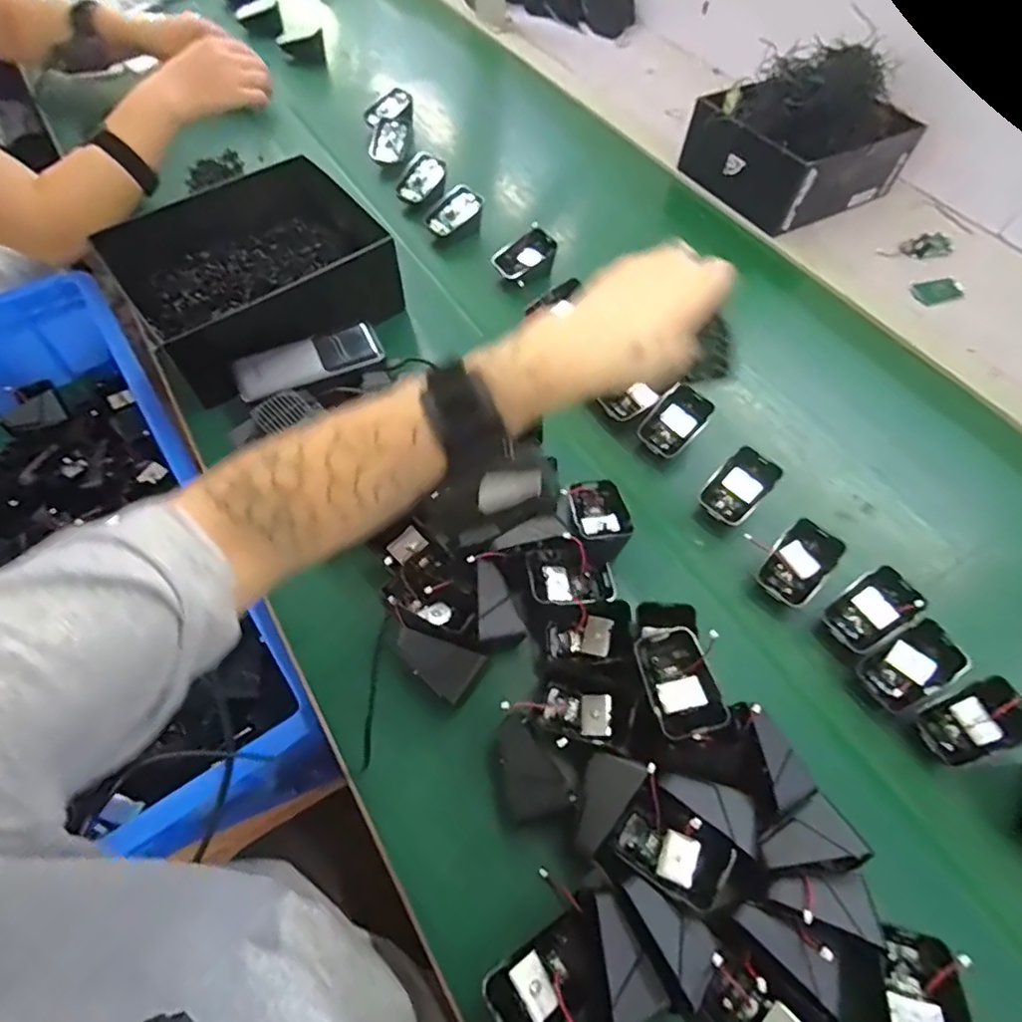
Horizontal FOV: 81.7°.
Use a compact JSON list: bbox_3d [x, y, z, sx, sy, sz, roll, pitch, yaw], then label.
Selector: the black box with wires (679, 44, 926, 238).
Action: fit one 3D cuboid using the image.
[{"bbox_3d":[0.377,-0.492,0.758,0.236,0.141,0.188,-28,65,-18],"label":"black box with wires"}]

